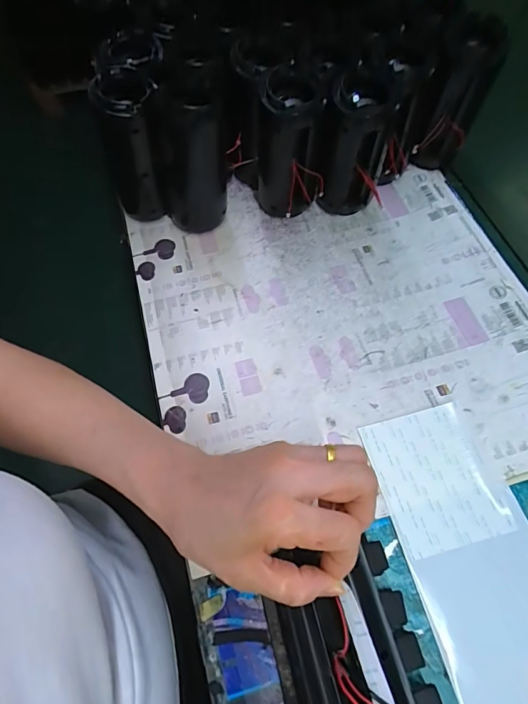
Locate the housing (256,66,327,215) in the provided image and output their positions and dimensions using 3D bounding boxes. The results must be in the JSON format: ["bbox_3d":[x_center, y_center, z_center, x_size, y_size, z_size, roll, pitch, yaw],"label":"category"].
[{"bbox_3d":[0.024,-0.206,0.443,0.065,0.142,0.063,-3,62,1],"label":"housing"}]

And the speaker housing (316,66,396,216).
[{"bbox_3d":[0.090,-0.207,0.441,0.065,0.145,0.055,2,62,4],"label":"speaker housing"}]

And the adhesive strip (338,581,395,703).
[{"bbox_3d":[0.059,0.176,0.240,0.011,0.006,0.073,-26,63,12],"label":"adhesive strip"}]

